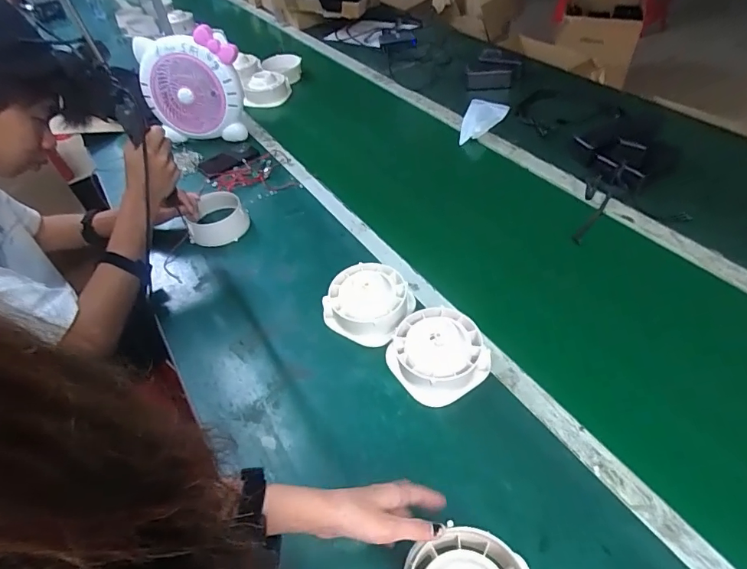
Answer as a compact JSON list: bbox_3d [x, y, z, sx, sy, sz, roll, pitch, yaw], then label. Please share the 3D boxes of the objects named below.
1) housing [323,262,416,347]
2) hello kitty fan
[{"bbox_3d":[-0.008,0.028,0.754,0.140,0.063,0.129,-3,48,3],"label":"housing"},{"bbox_3d":[-0.465,-0.495,1.151,0.263,0.250,0.079,6,47,11],"label":"hello kitty fan"}]

